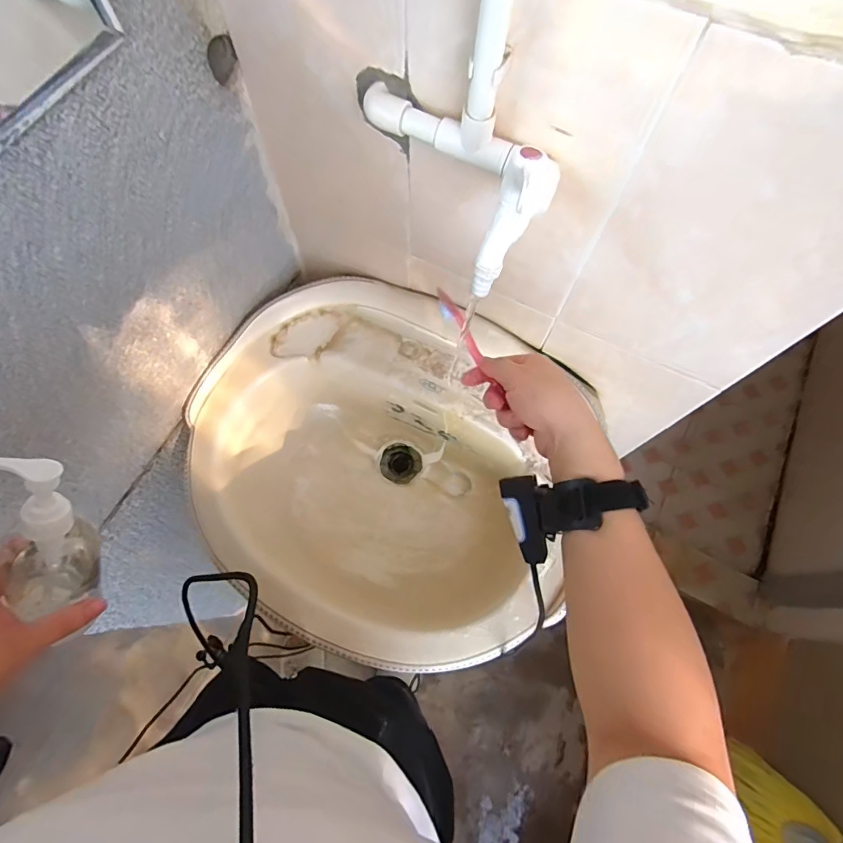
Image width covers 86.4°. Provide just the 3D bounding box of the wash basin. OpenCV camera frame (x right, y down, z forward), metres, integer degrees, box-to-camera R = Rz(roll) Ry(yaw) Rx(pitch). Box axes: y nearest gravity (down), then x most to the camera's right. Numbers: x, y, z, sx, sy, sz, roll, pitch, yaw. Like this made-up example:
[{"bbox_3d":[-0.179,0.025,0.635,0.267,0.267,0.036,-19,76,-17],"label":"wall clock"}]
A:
[{"bbox_3d":[-0.055,0.066,0.635,0.517,0.185,0.436,27,71,9],"label":"wash basin"}]

